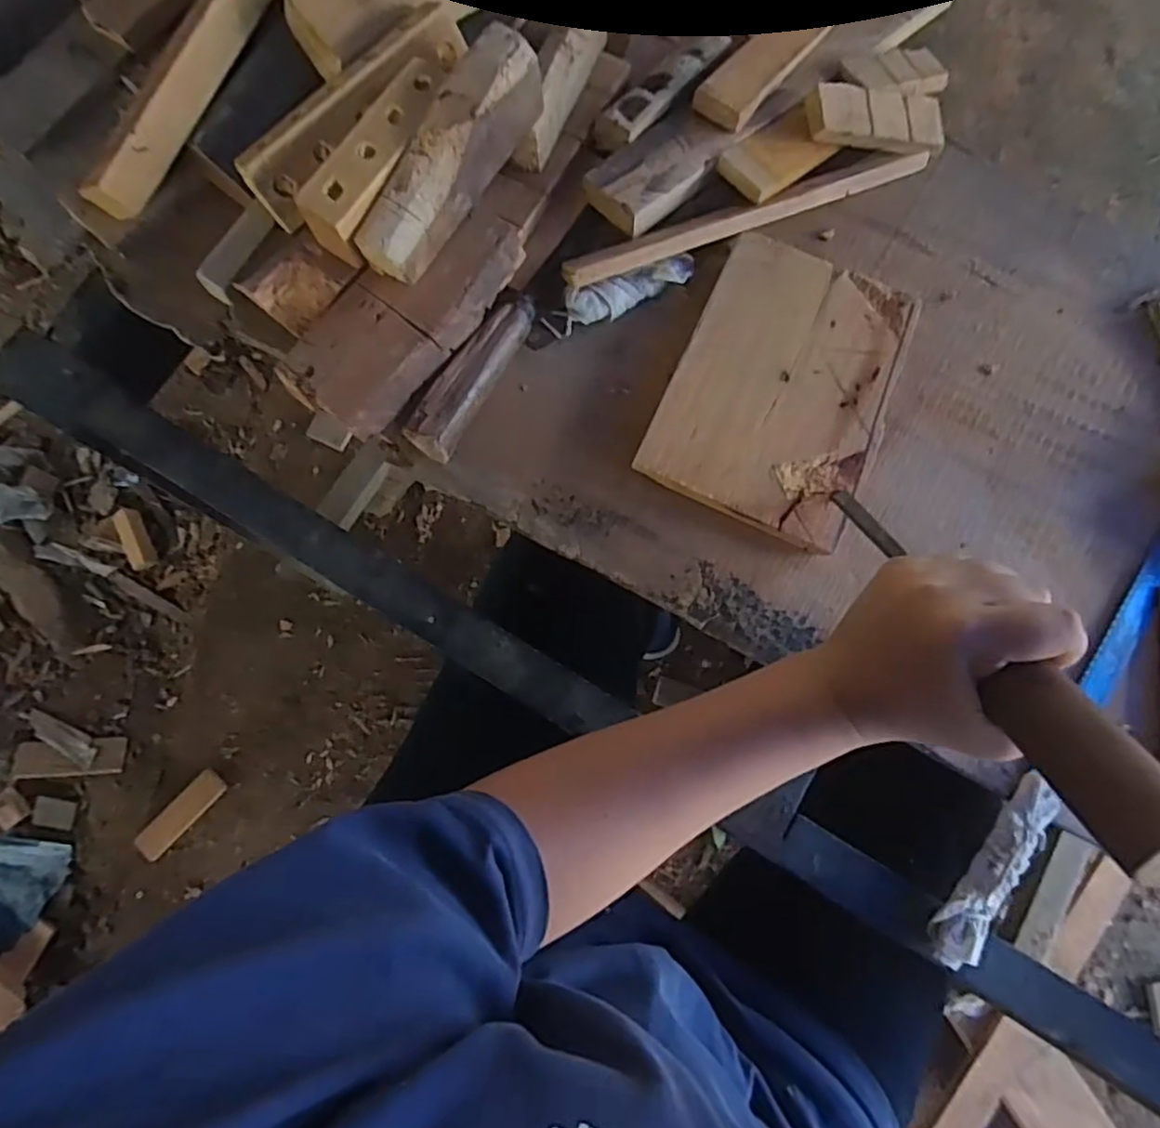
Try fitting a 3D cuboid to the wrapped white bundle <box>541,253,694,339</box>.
[{"bbox_3d":[0.028,-0.182,0.460,0.109,0.015,0.027,-20,78,-6],"label":"wrapped white bundle"}]

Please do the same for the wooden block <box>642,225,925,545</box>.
[{"bbox_3d":[0.133,-0.116,0.448,0.133,0.026,0.190,23,77,4],"label":"wooden block"}]

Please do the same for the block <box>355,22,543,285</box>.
[{"bbox_3d":[-0.078,-0.244,0.418,0.034,0.062,0.149,32,78,6],"label":"block"}]

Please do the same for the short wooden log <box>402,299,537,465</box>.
[{"bbox_3d":[-0.069,-0.121,0.442,0.030,0.032,0.124,26,78,5],"label":"short wooden log"}]

